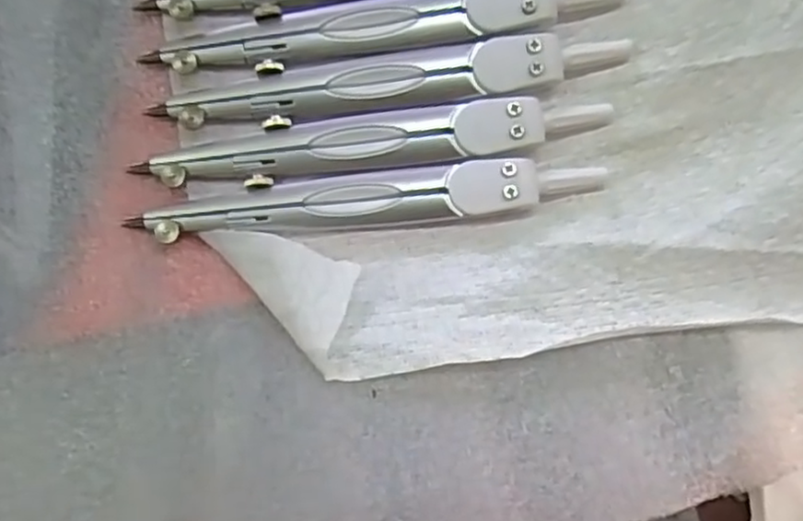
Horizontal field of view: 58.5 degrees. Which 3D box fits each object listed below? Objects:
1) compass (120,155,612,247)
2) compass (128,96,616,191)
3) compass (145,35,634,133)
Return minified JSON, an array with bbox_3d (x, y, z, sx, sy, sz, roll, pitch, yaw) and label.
[{"bbox_3d":[-0.010,-0.017,0.194,0.125,0.006,0.014,-5,93,2],"label":"compass"},{"bbox_3d":[-0.007,-0.032,0.194,0.124,0.006,0.015,-8,93,2],"label":"compass"},{"bbox_3d":[-0.002,-0.049,0.194,0.124,0.005,0.016,-8,93,2],"label":"compass"}]

